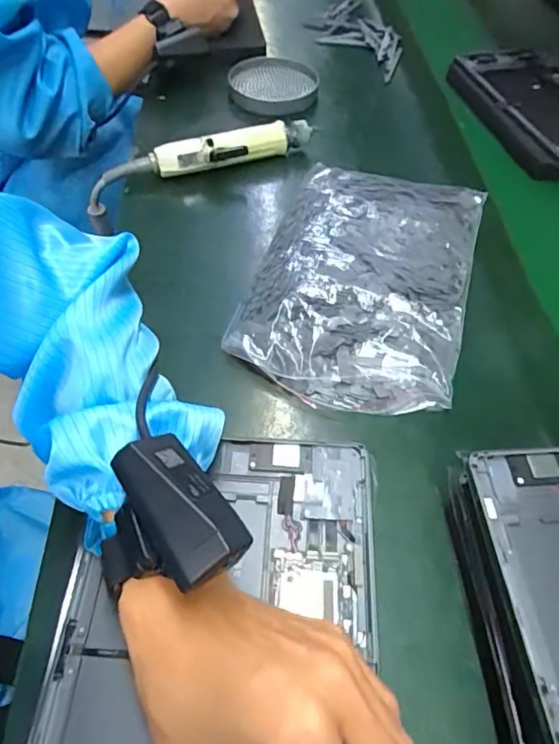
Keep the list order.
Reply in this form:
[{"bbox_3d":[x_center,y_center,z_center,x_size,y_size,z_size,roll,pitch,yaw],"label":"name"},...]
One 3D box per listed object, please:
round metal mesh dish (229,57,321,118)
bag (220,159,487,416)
[{"bbox_3d":[-0.008,-0.375,0.642,0.113,0.027,0.117,2,56,-3],"label":"round metal mesh dish"},{"bbox_3d":[0.075,-0.086,0.441,0.182,0.041,0.276,17,57,7],"label":"bag"}]

